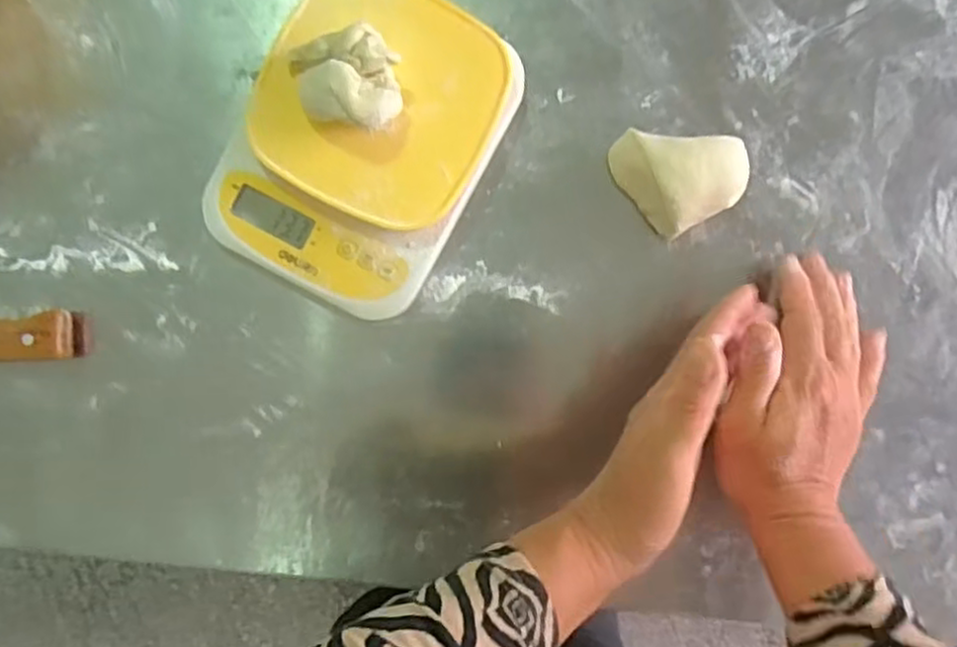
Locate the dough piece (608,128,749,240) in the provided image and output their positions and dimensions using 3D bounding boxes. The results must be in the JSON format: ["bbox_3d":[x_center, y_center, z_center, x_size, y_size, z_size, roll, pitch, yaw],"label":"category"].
[{"bbox_3d":[0.132,-0.099,0.460,0.077,0.042,0.072,0,90,0],"label":"dough piece"}]

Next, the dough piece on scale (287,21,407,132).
[{"bbox_3d":[-0.078,-0.142,0.431,0.060,0.038,0.056,-15,90,1],"label":"dough piece on scale"}]

